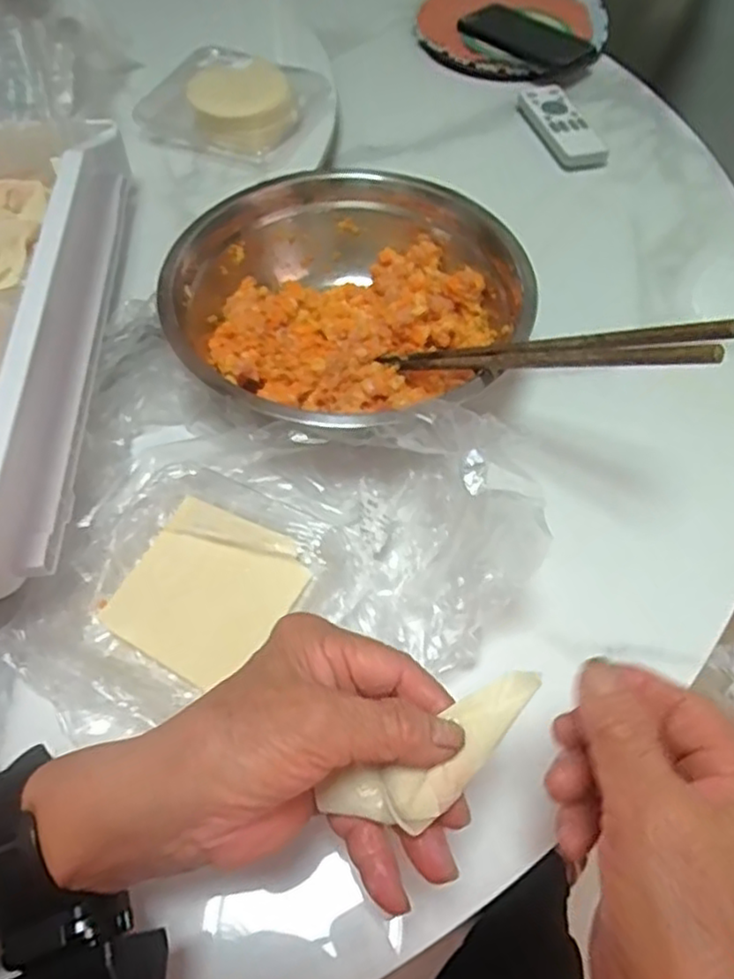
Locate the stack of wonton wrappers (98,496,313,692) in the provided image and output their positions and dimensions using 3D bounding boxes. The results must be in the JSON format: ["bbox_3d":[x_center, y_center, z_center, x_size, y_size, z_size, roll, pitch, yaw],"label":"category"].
[{"bbox_3d":[-0.088,0.056,0.385,0.088,0.010,0.090,28,61,15],"label":"stack of wonton wrappers"}]

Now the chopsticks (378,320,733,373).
[{"bbox_3d":[0.086,-0.074,0.377,0.213,0.011,0.028,9,48,50],"label":"chopsticks"}]

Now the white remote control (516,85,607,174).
[{"bbox_3d":[0.182,-0.342,0.642,0.048,0.016,0.110,-14,59,-10],"label":"white remote control"}]

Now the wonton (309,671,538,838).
[{"bbox_3d":[0.027,0.101,0.255,0.093,0.013,0.028,-36,63,4],"label":"wonton"}]

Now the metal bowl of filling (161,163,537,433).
[{"bbox_3d":[-0.017,-0.120,0.458,0.219,0.073,0.213,1,57,-1],"label":"metal bowl of filling"}]

